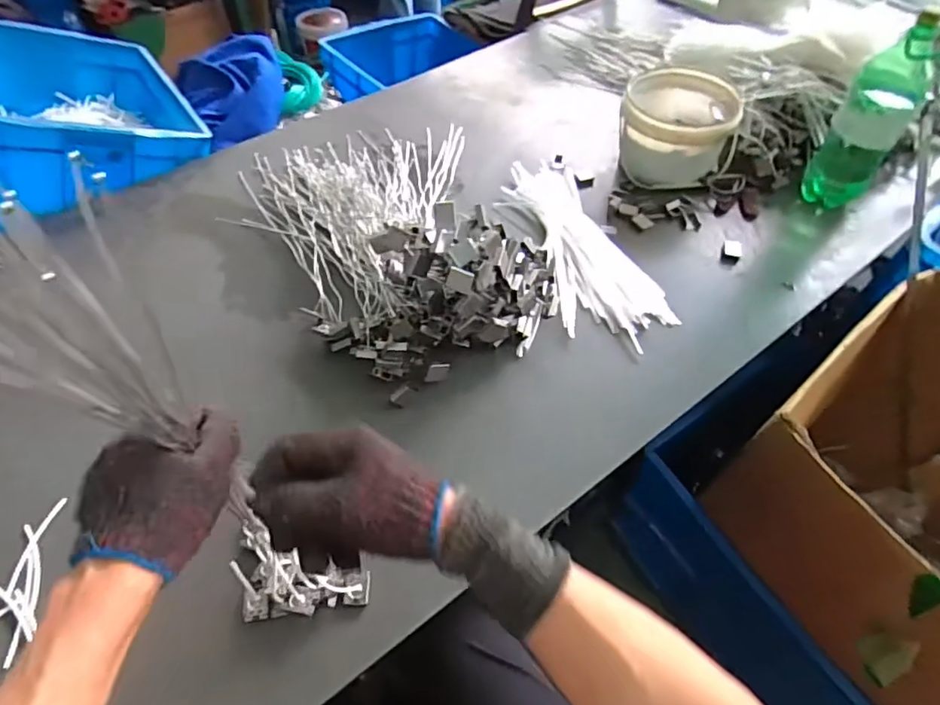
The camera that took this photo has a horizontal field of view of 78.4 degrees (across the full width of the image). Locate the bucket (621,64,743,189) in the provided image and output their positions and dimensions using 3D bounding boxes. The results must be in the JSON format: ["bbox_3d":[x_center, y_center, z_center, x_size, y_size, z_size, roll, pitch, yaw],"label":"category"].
[{"bbox_3d":[0.401,-0.438,1.131,0.208,0.120,0.244,21,55,15],"label":"bucket"}]

